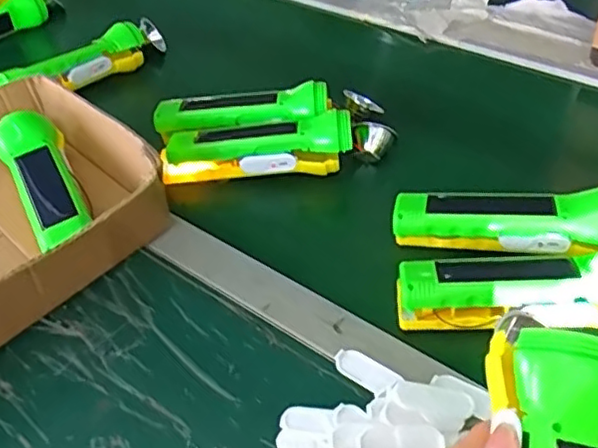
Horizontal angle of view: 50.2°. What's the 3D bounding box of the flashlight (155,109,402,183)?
[{"bbox_3d":[-0.018,-0.074,0.577,0.208,0.048,0.054,-3,42,2],"label":"flashlight"}]

